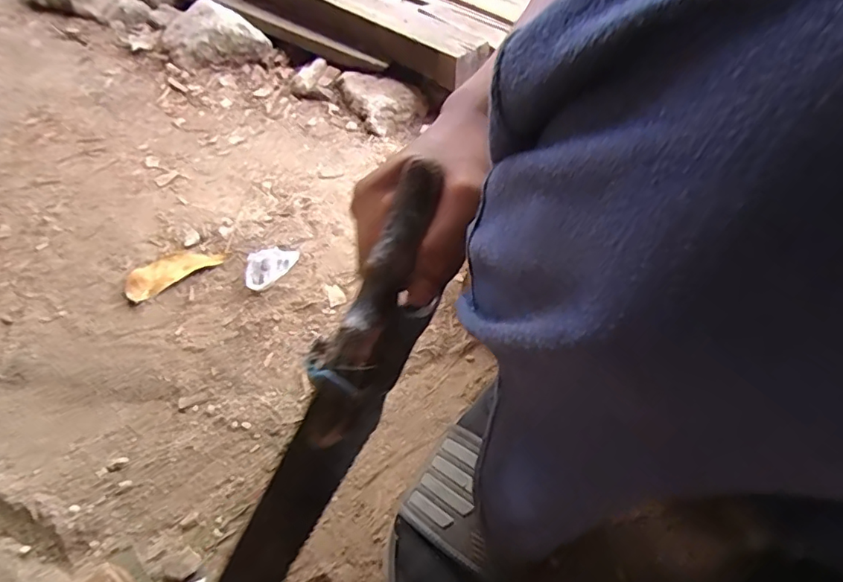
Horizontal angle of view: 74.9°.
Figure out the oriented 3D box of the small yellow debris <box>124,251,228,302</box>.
[{"bbox_3d":[-0.275,-0.026,0.609,0.106,0.006,0.047,-31,57,-24],"label":"small yellow debris"}]

